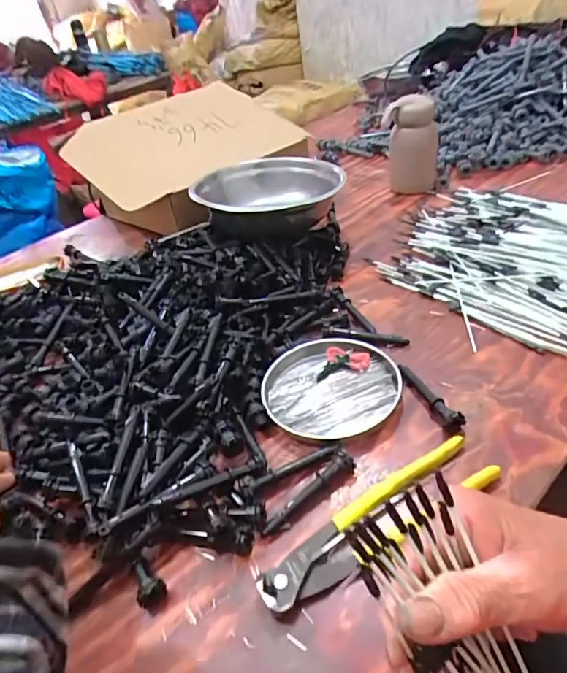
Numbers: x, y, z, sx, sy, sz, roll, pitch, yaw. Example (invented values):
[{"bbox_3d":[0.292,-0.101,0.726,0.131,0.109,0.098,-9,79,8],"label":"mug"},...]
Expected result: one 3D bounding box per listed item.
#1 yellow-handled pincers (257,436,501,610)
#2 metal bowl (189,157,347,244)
[{"bbox_3d":[0.072,0.141,0.364,0.201,0.019,0.045,-25,49,-18],"label":"yellow-handled pincers"},{"bbox_3d":[-0.023,-0.208,0.719,0.208,0.091,0.203,-2,46,3],"label":"metal bowl"}]

